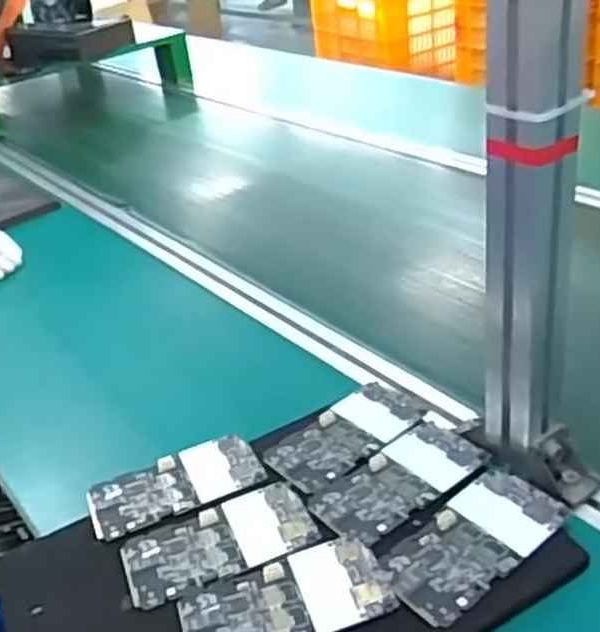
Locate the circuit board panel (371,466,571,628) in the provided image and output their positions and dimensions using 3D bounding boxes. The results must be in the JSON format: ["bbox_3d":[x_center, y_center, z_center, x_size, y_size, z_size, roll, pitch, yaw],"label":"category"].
[{"bbox_3d":[0.113,0.150,0.513,0.126,0.011,0.067,-31,38,-28],"label":"circuit board panel"}]

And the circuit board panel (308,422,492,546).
[{"bbox_3d":[0.074,0.121,0.571,0.130,0.008,0.068,-29,35,-28],"label":"circuit board panel"}]

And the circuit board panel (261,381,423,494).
[{"bbox_3d":[0.039,0.094,0.627,0.128,0.004,0.070,-32,39,-31],"label":"circuit board panel"}]

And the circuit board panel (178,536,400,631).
[{"bbox_3d":[-0.009,0.181,0.491,0.129,0.004,0.064,-17,34,-11],"label":"circuit board panel"}]

